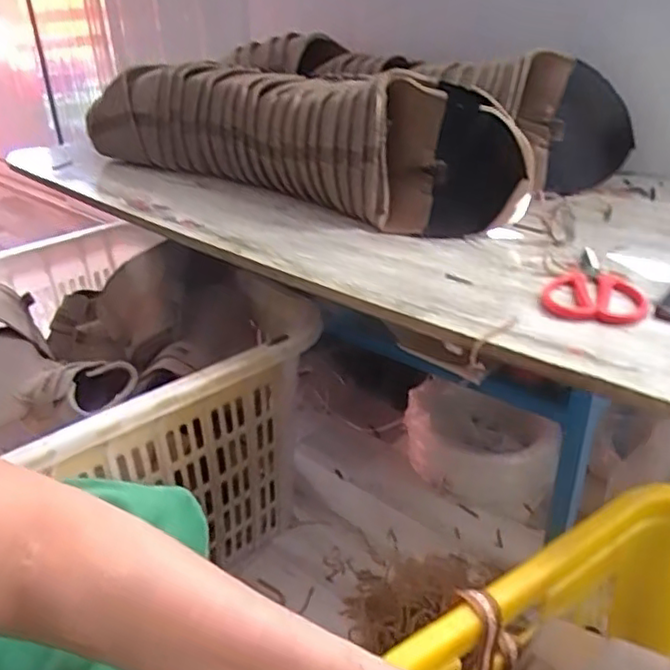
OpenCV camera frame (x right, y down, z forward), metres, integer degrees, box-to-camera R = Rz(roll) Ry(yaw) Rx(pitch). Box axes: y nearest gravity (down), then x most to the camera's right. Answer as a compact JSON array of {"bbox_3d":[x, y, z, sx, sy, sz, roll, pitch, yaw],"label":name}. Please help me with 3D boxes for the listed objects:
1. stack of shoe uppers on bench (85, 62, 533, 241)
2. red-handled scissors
[{"bbox_3d":[-0.090,-0.304,0.947,0.750,0.163,0.114,20,37,33],"label":"stack of shoe uppers on bench"},{"bbox_3d":[0.272,-0.055,0.674,0.096,0.010,0.171,9,33,18],"label":"red-handled scissors"}]

